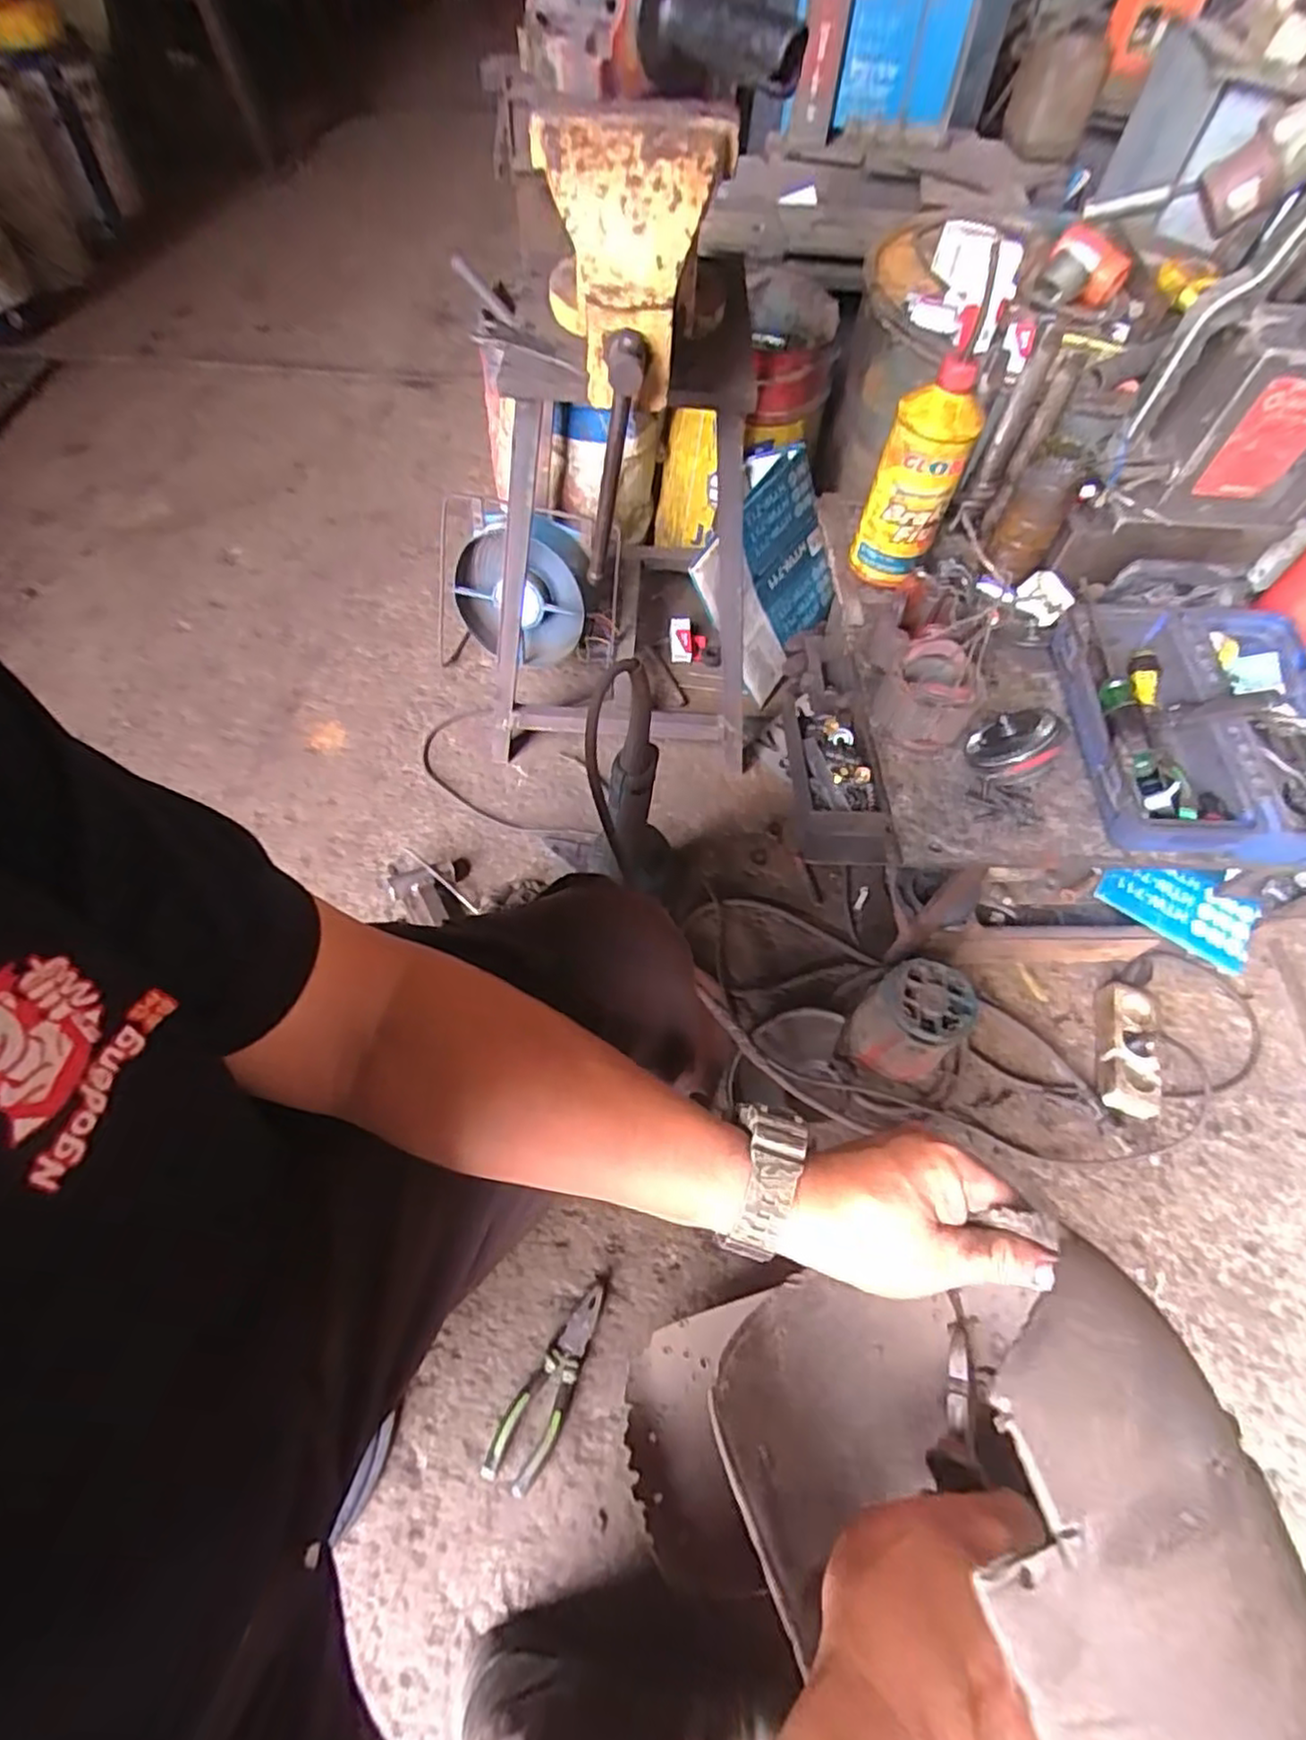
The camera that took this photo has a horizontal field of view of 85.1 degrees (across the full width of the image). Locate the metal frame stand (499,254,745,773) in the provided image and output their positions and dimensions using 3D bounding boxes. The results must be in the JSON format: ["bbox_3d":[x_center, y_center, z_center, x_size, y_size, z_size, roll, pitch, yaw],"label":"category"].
[{"bbox_3d":[-0.043,-0.426,0.937,0.360,0.514,0.338,0,58,-4],"label":"metal frame stand"}]

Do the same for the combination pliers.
[{"bbox_3d":[-0.095,0.492,0.681,0.049,0.021,0.170,28,62,13],"label":"combination pliers"}]

